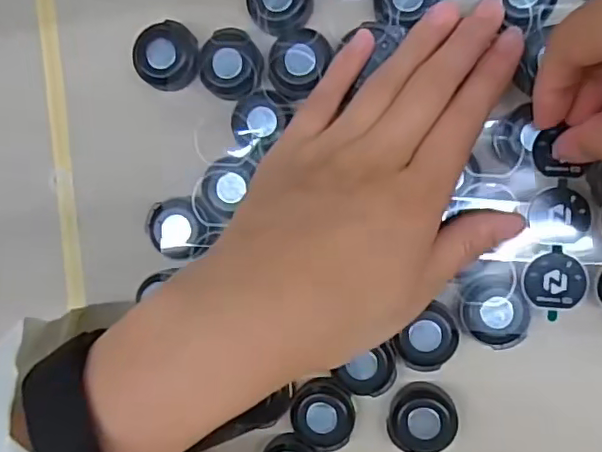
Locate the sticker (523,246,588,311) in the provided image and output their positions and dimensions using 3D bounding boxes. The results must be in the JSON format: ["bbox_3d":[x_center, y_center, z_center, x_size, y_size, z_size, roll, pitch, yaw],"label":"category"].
[{"bbox_3d":[0.106,0.023,0.235,0.024,0.004,0.024,0,92,8],"label":"sticker"}]

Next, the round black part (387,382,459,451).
[{"bbox_3d":[0.054,0.086,0.250,0.029,0.012,0.027,0,92,8],"label":"round black part"}]

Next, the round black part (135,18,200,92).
[{"bbox_3d":[-0.062,-0.078,0.261,0.029,0.013,0.031,0,92,8],"label":"round black part"}]

